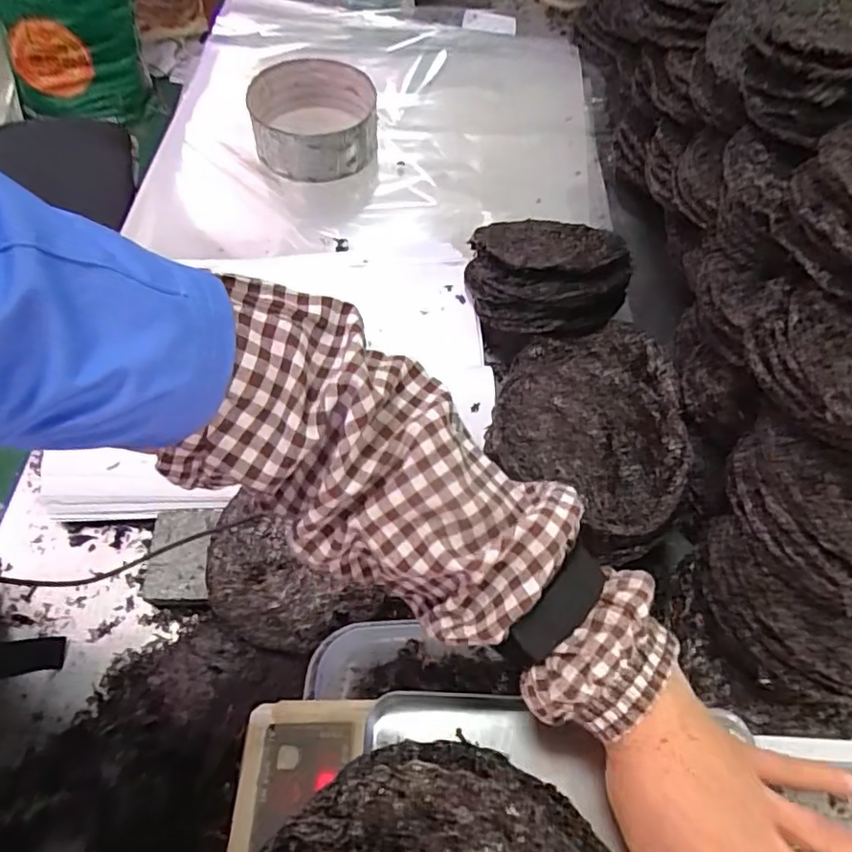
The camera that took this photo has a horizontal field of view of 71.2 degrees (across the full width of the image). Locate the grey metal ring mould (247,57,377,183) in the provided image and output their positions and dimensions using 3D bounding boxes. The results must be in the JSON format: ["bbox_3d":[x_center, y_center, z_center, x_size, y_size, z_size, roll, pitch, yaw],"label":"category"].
[{"bbox_3d":[-0.182,-0.517,1.001,0.205,0.081,0.223,4,61,-1],"label":"grey metal ring mould"}]

